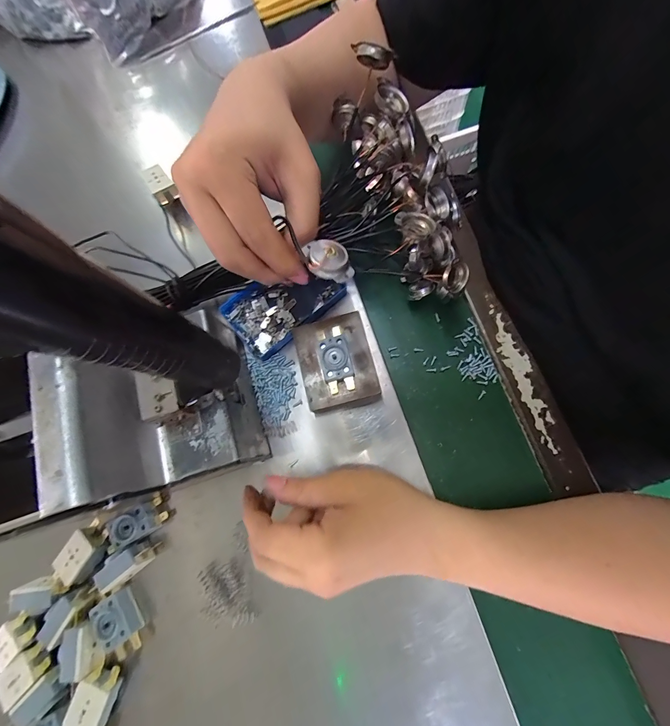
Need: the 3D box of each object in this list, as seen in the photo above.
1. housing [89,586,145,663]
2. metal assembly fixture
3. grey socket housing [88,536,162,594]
[{"bbox_3d":[-0.182,0.221,0.272,0.027,0.018,0.047,-33,76,-3],"label":"housing"},{"bbox_3d":[0.000,-0.001,0.296,0.063,0.042,0.086,-14,77,-4],"label":"metal assembly fixture"},{"bbox_3d":[-0.184,0.177,0.285,0.050,0.032,0.024,-39,77,-4],"label":"grey socket housing"}]

